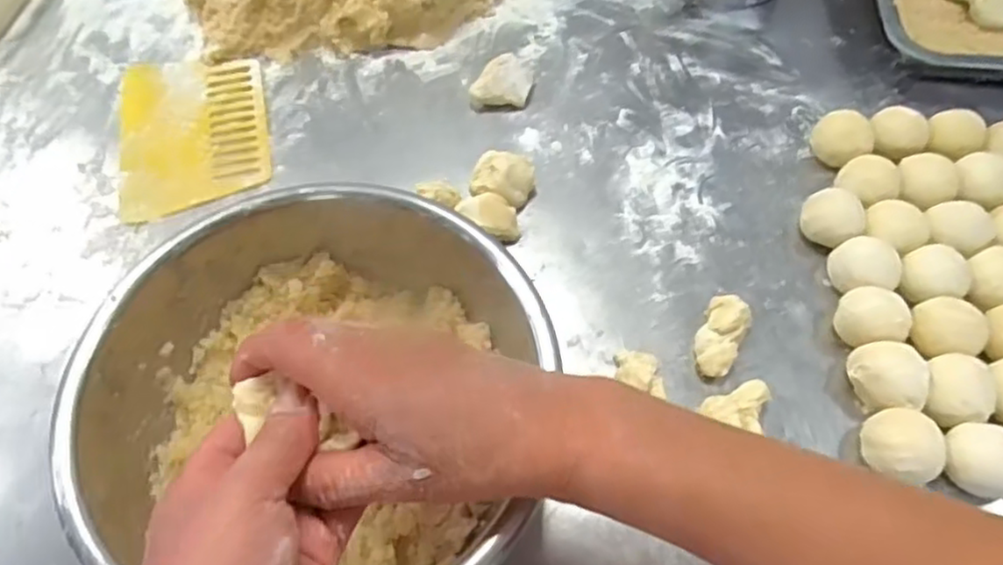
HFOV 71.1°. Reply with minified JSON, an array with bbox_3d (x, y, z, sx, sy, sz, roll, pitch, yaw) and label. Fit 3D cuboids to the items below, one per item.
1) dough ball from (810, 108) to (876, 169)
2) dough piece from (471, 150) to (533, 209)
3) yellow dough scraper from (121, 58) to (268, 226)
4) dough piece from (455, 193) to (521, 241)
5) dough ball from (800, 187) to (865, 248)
[{"bbox_3d":[0.276,-0.116,0.567,0.040,0.031,0.043,0,59,-1],"label":"dough ball"},{"bbox_3d":[0.000,-0.080,0.543,0.047,0.031,0.034,23,62,13],"label":"dough piece"},{"bbox_3d":[-0.256,-0.129,0.583,0.117,0.004,0.166,-13,60,-8],"label":"yellow dough scraper"},{"bbox_3d":[-0.009,-0.046,0.527,0.044,0.033,0.031,-6,60,-4],"label":"dough piece"},{"bbox_3d":[0.248,-0.048,0.527,0.043,0.026,0.036,31,64,16],"label":"dough ball"}]

